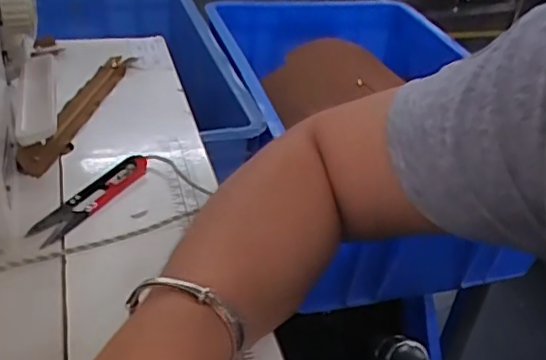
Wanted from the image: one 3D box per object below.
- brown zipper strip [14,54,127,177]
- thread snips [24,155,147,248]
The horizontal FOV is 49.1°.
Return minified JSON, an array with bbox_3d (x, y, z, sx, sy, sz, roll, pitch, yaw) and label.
[{"bbox_3d":[-0.168,-0.066,0.522,0.027,0.012,0.204,8,35,3],"label":"brown zipper strip"},{"bbox_3d":[-0.126,0.010,0.421,0.027,0.009,0.100,24,39,24],"label":"thread snips"}]

